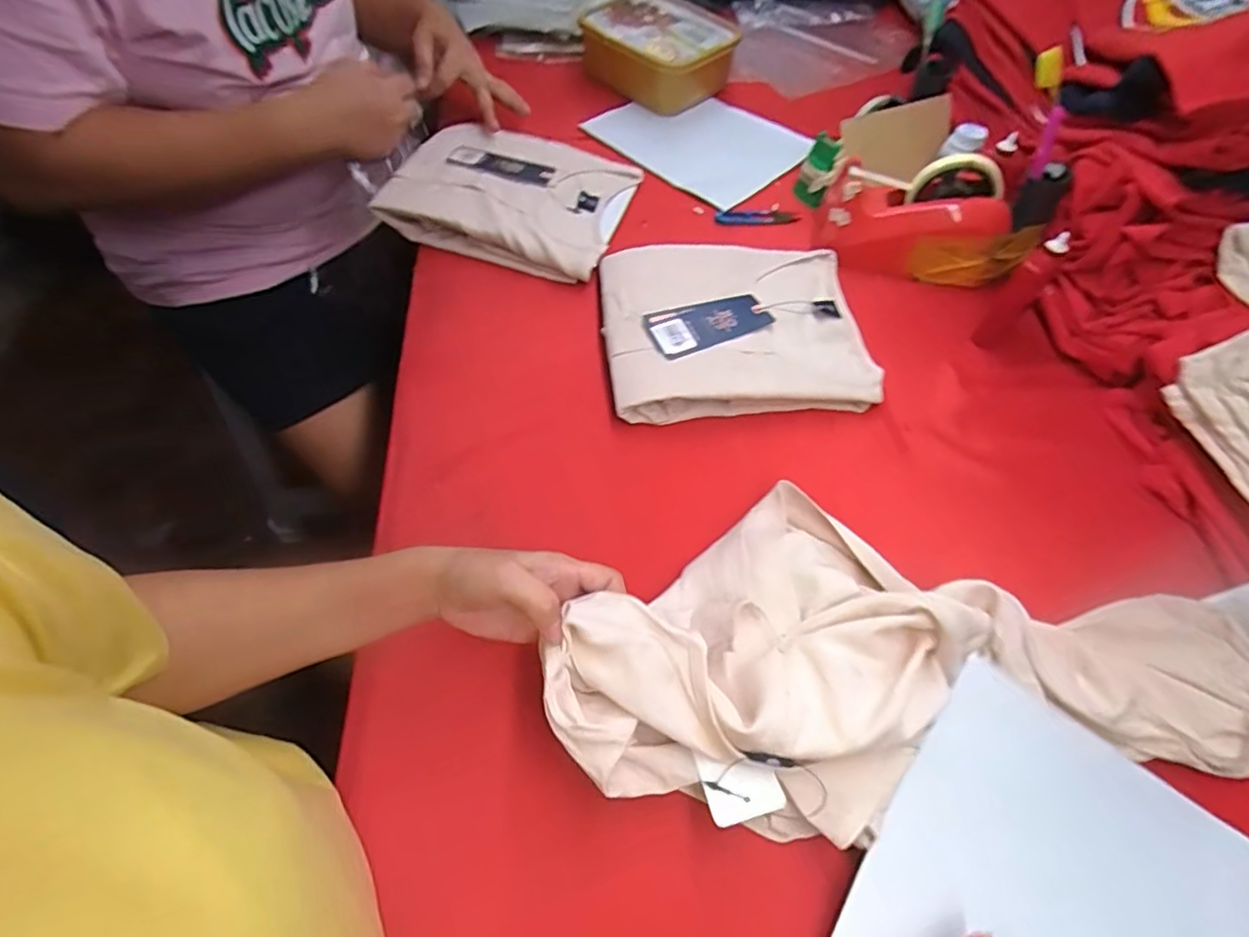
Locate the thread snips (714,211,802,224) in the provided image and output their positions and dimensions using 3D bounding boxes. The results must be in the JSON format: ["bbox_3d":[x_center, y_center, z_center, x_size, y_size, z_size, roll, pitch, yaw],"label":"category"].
[{"bbox_3d":[0.161,-0.302,0.718,0.104,0.013,0.013,0,58,-9],"label":"thread snips"}]

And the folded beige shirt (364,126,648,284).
[{"bbox_3d":[-0.123,-0.326,0.685,0.249,0.033,0.222,20,57,5],"label":"folded beige shirt"}]

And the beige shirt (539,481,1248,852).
[{"bbox_3d":[0.199,0.115,0.407,0.488,0.083,0.213,1,57,-8],"label":"beige shirt"}]

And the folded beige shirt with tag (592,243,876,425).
[{"bbox_3d":[0.107,-0.146,0.594,0.253,0.045,0.209,-1,58,-9],"label":"folded beige shirt with tag"}]

